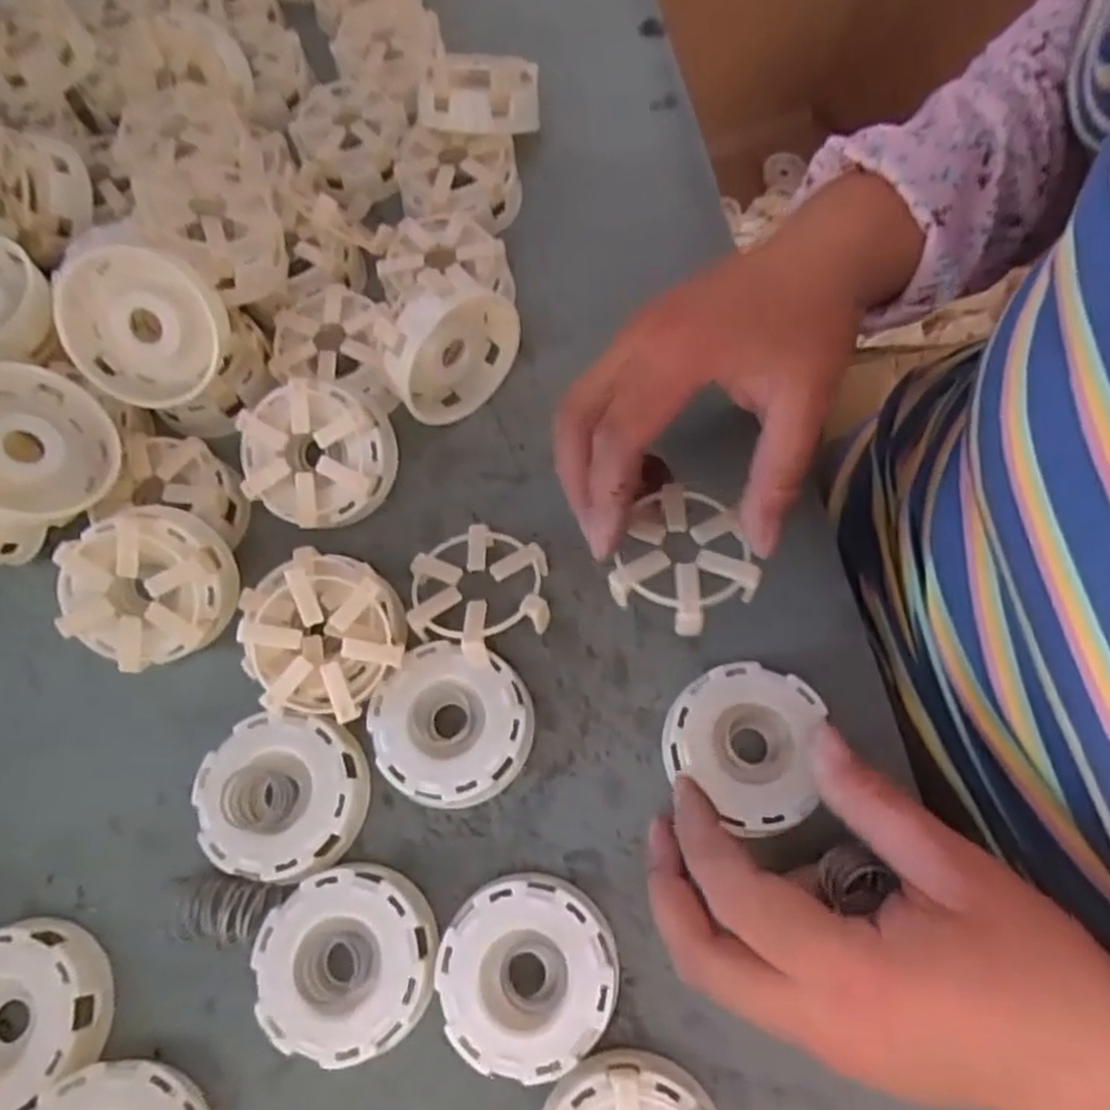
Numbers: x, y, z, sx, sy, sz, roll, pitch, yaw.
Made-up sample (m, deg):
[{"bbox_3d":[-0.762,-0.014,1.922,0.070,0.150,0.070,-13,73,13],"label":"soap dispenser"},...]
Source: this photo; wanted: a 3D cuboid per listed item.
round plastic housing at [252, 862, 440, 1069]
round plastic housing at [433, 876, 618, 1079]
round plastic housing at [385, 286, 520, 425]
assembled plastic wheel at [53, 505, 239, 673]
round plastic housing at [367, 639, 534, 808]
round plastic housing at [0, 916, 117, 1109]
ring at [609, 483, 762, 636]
[{"bbox_3d":[-0.077,0.154,0.289,0.064,0.020,0.063,-1,69,2],"label":"round plastic housing"},{"bbox_3d":[-0.010,0.156,0.284,0.063,0.020,0.064,-1,69,2],"label":"round plastic housing"},{"bbox_3d":[-0.048,-0.098,0.360,0.069,0.061,0.028,-42,73,-12],"label":"round plastic housing"},{"bbox_3d":[-0.173,0.013,0.324,0.064,0.027,0.062,38,92,-11],"label":"assembled plastic wheel"},{"bbox_3d":[-0.042,0.072,0.317,0.064,0.022,0.062,-1,69,2],"label":"round plastic housing"},{"bbox_3d":[-0.204,0.175,0.288,0.063,0.022,0.062,-1,69,2],"label":"round plastic housing"},{"bbox_3d":[0.054,0.000,0.303,0.054,0.014,0.059,-1,69,2],"label":"ring"}]

